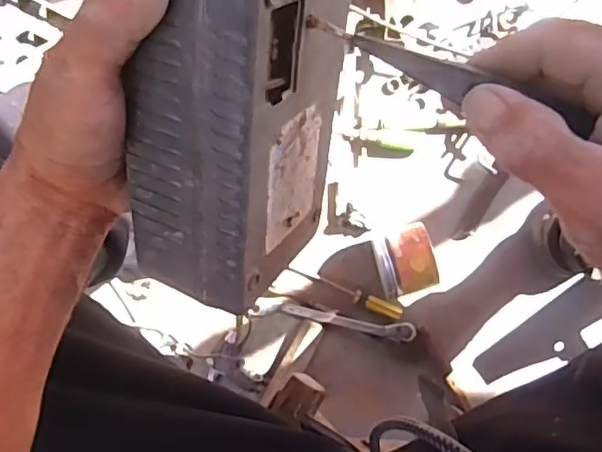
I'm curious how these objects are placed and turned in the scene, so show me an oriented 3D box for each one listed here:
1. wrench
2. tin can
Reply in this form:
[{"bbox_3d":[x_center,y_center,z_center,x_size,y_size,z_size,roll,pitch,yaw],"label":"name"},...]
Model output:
[{"bbox_3d":[0.062,0.126,0.789,0.174,0.008,0.023,9,93,3],"label":"wrench"},{"bbox_3d":[0.128,0.039,0.741,0.067,0.075,0.075,-15,95,5],"label":"tin can"}]

